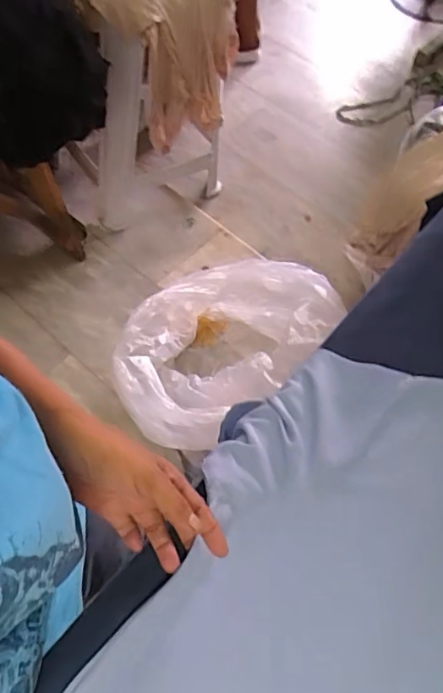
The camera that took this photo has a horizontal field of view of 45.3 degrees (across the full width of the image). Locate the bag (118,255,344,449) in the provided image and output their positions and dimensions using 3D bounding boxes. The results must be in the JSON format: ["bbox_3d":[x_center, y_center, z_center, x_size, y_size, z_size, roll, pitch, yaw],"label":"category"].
[{"bbox_3d":[-0.009,-0.002,1.257,0.311,0.322,0.492,41,66,16],"label":"bag"}]

